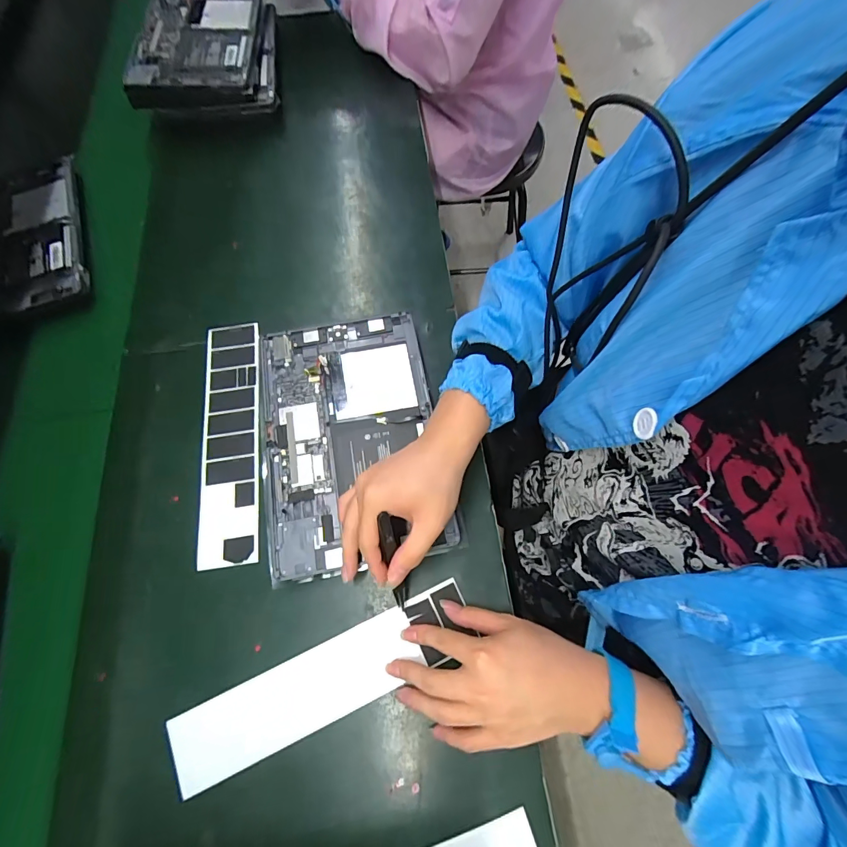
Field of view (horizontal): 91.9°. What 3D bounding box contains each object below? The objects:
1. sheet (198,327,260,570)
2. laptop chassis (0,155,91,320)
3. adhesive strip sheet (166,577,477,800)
[{"bbox_3d":[-0.206,0.011,0.435,0.057,0.006,0.265,-7,69,-3],"label":"sheet"},{"bbox_3d":[-0.518,-0.229,0.515,0.172,0.021,0.246,-17,70,-6],"label":"laptop chassis"},{"bbox_3d":[-0.085,0.223,0.355,0.266,0.009,0.059,-25,65,-5],"label":"adhesive strip sheet"}]

